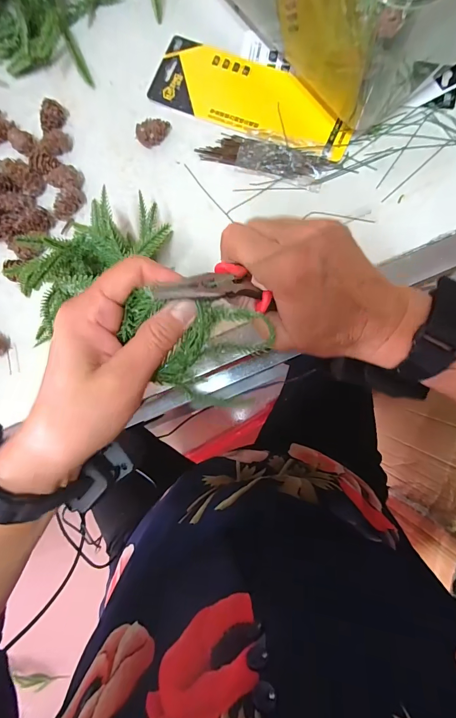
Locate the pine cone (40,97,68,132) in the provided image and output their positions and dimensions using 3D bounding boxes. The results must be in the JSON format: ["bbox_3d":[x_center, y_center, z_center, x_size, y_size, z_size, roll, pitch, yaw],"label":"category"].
[{"bbox_3d":[-0.192,-0.266,0.376,0.018,0.022,0.036,8,85,7],"label":"pine cone"}]

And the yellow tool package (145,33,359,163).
[{"bbox_3d":[0.026,-0.273,0.358,0.219,0.009,0.076,27,88,8],"label":"yellow tool package"}]

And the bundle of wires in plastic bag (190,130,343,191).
[{"bbox_3d":[0.040,-0.206,0.345,0.139,0.010,0.044,16,86,8],"label":"bundle of wires in plastic bag"}]

